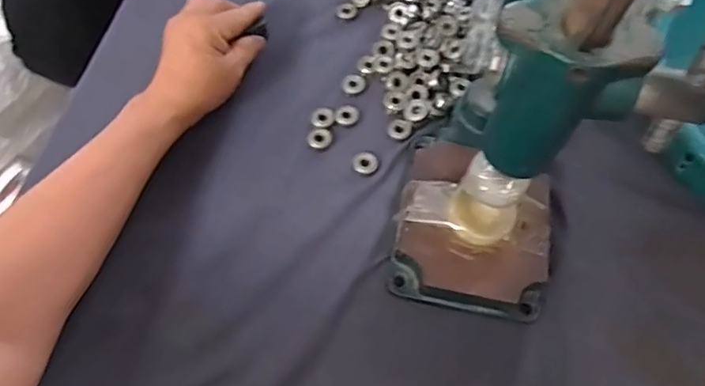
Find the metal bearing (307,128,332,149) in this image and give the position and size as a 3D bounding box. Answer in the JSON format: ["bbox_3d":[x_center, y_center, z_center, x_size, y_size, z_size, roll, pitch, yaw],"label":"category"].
[{"bbox_3d":[-0.029,-0.048,0.460,0.020,0.004,0.020,2,61,-3],"label":"metal bearing"}]

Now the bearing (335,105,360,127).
[{"bbox_3d":[-0.004,-0.071,0.473,0.020,0.004,0.022,2,61,-3],"label":"bearing"}]

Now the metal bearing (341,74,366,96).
[{"bbox_3d":[0.001,-0.102,0.489,0.021,0.004,0.022,2,61,-3],"label":"metal bearing"}]

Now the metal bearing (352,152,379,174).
[{"bbox_3d":[0.011,-0.026,0.451,0.021,0.004,0.021,2,61,-3],"label":"metal bearing"}]

